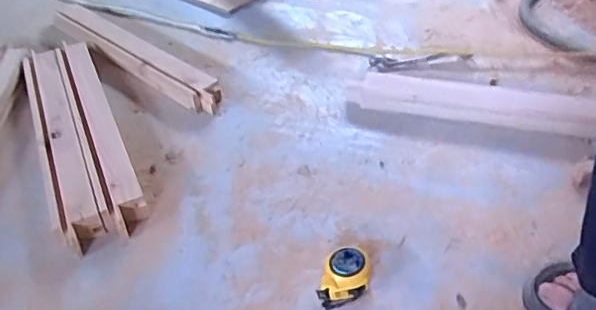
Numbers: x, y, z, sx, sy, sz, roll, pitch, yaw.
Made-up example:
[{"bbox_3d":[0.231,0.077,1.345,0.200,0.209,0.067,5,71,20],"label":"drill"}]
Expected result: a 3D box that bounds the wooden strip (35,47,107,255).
[{"bbox_3d":[-0.373,-0.039,0.881,0.059,0.046,0.490,-18,43,-17],"label":"wooden strip"}]

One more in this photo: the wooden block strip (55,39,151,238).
[{"bbox_3d":[-0.325,-0.057,0.907,0.061,0.042,0.502,-19,43,-17],"label":"wooden block strip"}]

